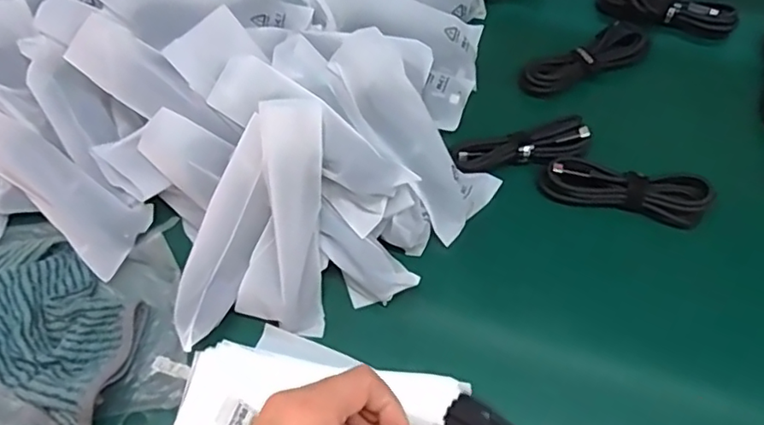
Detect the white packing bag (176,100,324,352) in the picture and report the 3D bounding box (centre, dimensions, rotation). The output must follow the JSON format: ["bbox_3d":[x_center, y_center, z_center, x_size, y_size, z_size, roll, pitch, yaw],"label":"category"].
[{"bbox_3d":[-0.083,0.007,0.372,0.087,0.030,0.148,2,101,3],"label":"white packing bag"}]

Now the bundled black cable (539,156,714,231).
[{"bbox_3d":[0.176,-0.017,0.427,0.113,0.022,0.031,14,63,10],"label":"bundled black cable"}]

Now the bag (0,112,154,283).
[{"bbox_3d":[-0.239,-0.026,0.419,0.164,0.017,0.052,40,69,0],"label":"bag"}]

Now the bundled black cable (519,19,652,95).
[{"bbox_3d":[0.169,-0.124,0.484,0.112,0.019,0.040,-28,64,-12],"label":"bundled black cable"}]

